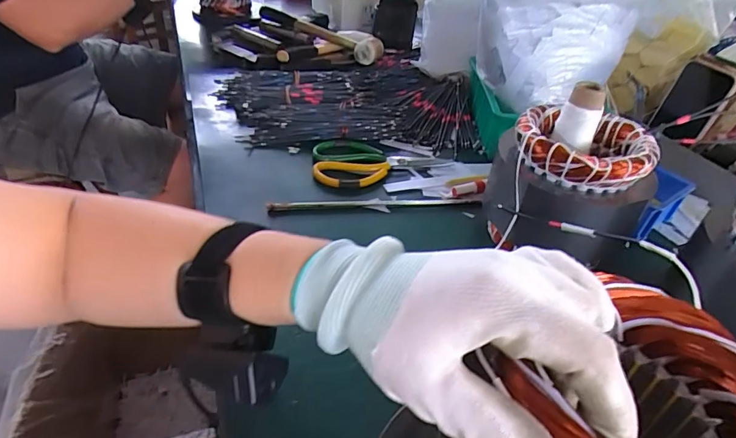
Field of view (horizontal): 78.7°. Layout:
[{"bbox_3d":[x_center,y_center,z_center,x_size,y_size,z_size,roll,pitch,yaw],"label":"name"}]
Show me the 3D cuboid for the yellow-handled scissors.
[{"bbox_3d":[0.013,-0.085,0.625,0.188,0.015,0.106,-12,41,-20],"label":"yellow-handled scissors"}]

